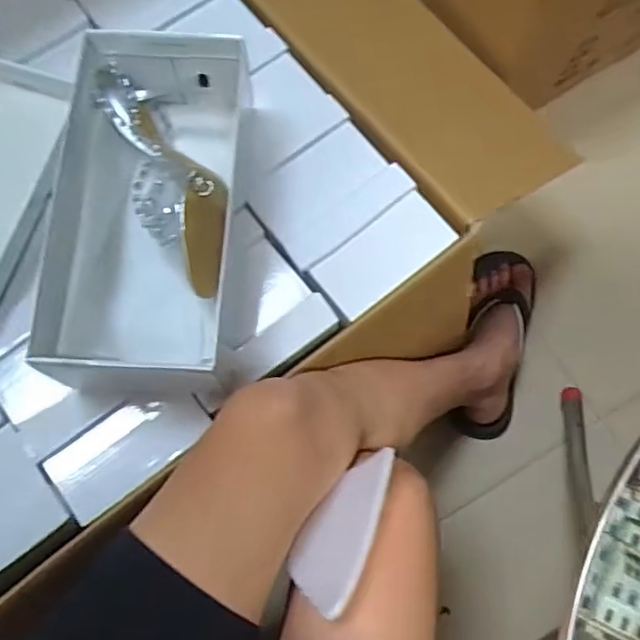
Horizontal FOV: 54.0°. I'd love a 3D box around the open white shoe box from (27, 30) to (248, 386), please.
[{"bbox_3d":[-0.141,-0.098,0.549,0.141,0.081,0.304,2,73,0],"label":"open white shoe box"}]

